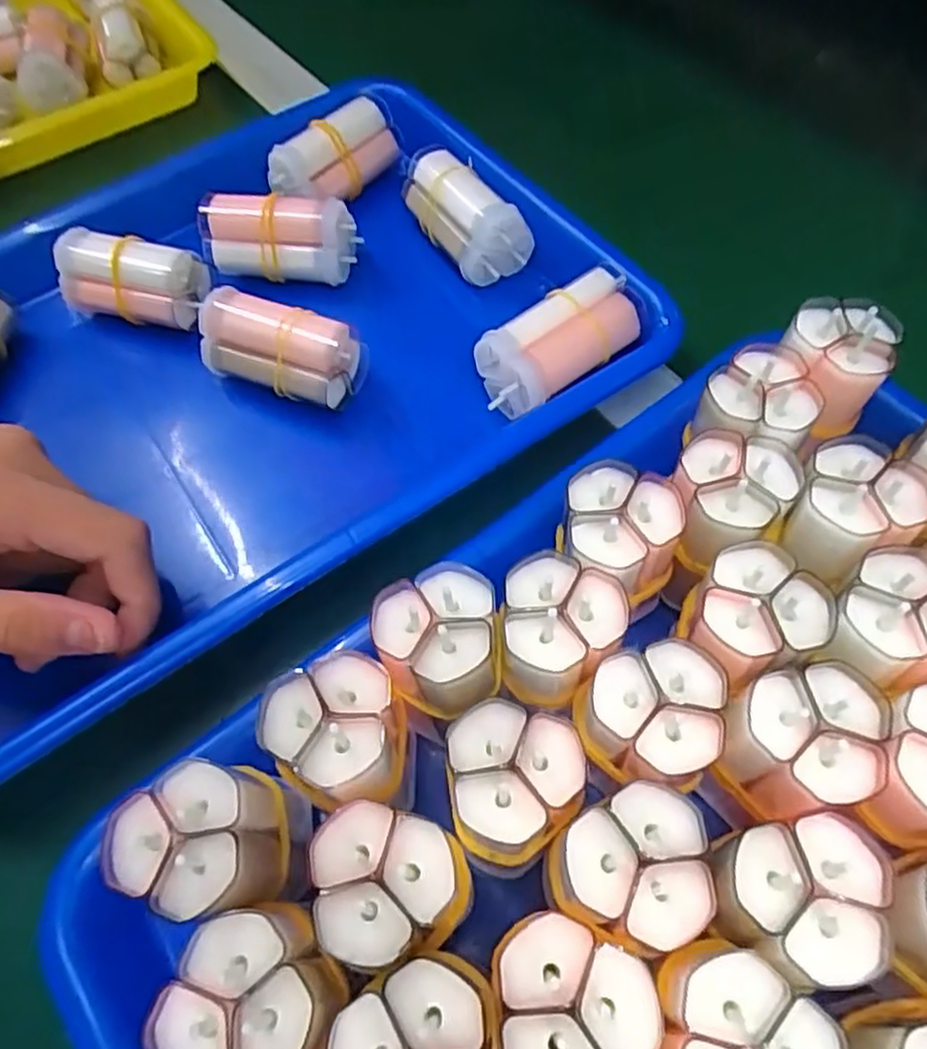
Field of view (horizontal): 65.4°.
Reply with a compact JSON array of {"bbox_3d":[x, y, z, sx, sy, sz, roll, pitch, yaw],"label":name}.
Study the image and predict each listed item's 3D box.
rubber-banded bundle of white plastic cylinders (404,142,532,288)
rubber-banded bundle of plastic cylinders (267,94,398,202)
[{"bbox_3d":[-0.001,-0.145,0.342,0.028,0.037,0.068,-32,63,-14],"label":"rubber-banded bundle of white plastic cylinders"},{"bbox_3d":[-0.063,-0.187,0.365,0.029,0.027,0.067,36,68,21],"label":"rubber-banded bundle of plastic cylinders"}]

